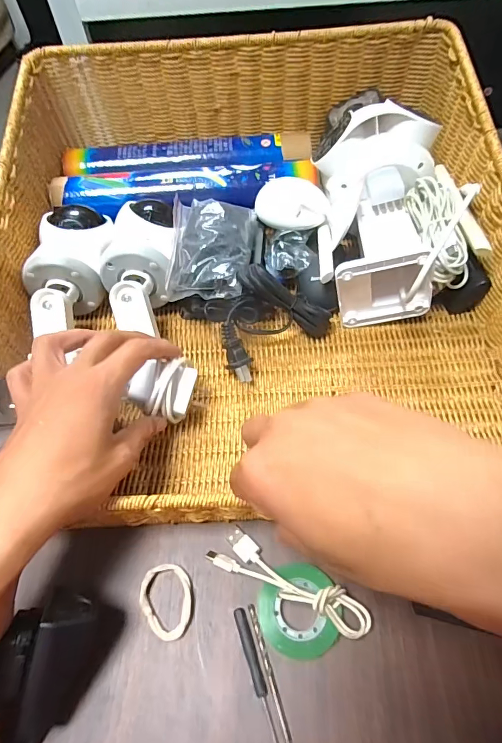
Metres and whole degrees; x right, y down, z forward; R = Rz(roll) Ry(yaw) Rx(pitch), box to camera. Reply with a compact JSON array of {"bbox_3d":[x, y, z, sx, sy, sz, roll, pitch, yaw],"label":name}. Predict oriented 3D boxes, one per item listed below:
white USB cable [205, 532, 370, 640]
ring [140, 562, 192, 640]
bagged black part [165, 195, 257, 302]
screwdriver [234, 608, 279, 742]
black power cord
[{"bbox_3d":[0.025,0.138,0.269,0.114,0.027,0.026,21,59,17],"label":"white USB cable"},{"bbox_3d":[-0.058,0.157,0.275,0.034,0.006,0.046,-17,56,-8],"label":"ring"},{"bbox_3d":[-0.037,-0.124,0.391,0.078,0.028,0.121,-1,55,3],"label":"bagged black part"},{"bbox_3d":[0.004,0.191,0.251,0.007,0.006,0.078,-17,56,-9],"label":"screwdriver"},{"bbox_3d":[0.022,-0.037,0.350,0.086,0.065,0.084,12,57,11],"label":"black power cord"}]

